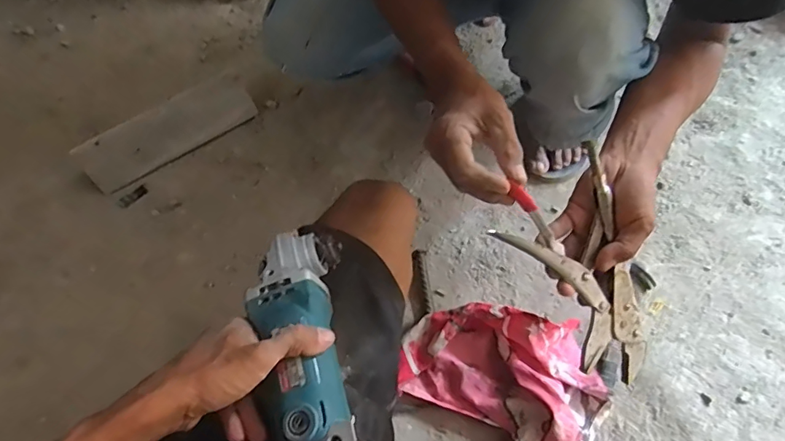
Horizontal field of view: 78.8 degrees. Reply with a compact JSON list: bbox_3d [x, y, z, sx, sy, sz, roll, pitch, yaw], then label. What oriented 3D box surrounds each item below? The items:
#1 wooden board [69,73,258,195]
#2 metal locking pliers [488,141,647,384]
[{"bbox_3d":[-0.410,-0.163,0.878,0.309,0.096,0.013,-32,30,-12],"label":"wooden board"},{"bbox_3d":[0.196,0.053,0.454,0.126,0.011,0.208,-39,103,-15],"label":"metal locking pliers"}]

